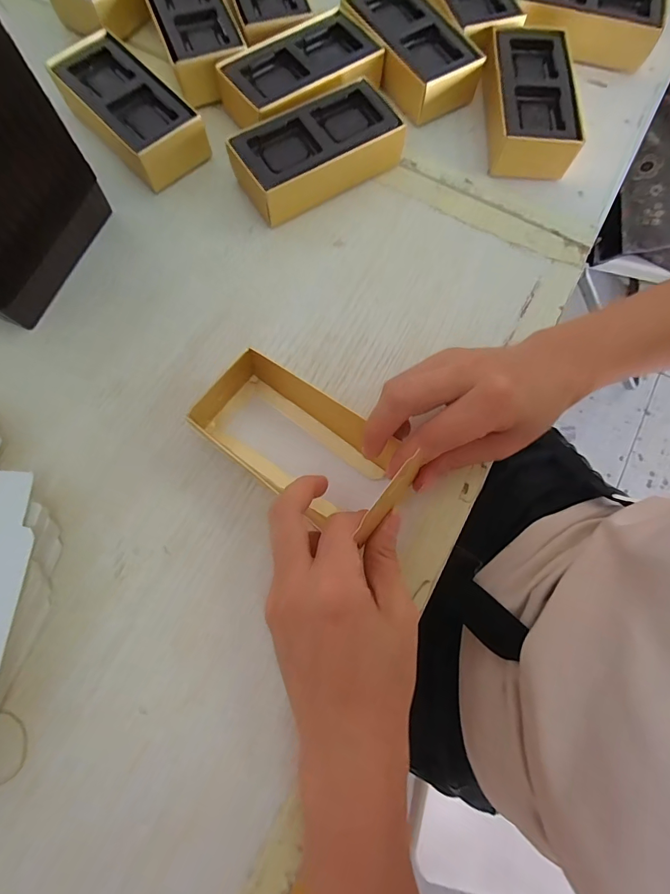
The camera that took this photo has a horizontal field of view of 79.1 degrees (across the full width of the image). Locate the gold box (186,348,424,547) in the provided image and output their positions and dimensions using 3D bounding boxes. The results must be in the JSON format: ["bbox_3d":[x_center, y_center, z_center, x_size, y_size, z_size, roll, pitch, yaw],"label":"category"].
[{"bbox_3d":[-0.020,-0.004,0.244,0.129,0.032,0.064,32,76,1],"label":"gold box"}]

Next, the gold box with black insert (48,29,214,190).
[{"bbox_3d":[-0.151,-0.247,0.302,0.057,0.033,0.120,-40,79,-11],"label":"gold box with black insert"}]

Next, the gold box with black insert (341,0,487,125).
[{"bbox_3d":[0.059,-0.315,0.324,0.059,0.034,0.121,-33,78,-9],"label":"gold box with black insert"}]

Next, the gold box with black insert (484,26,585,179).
[{"bbox_3d":[0.146,-0.260,0.310,0.061,0.033,0.121,1,75,-1],"label":"gold box with black insert"}]

